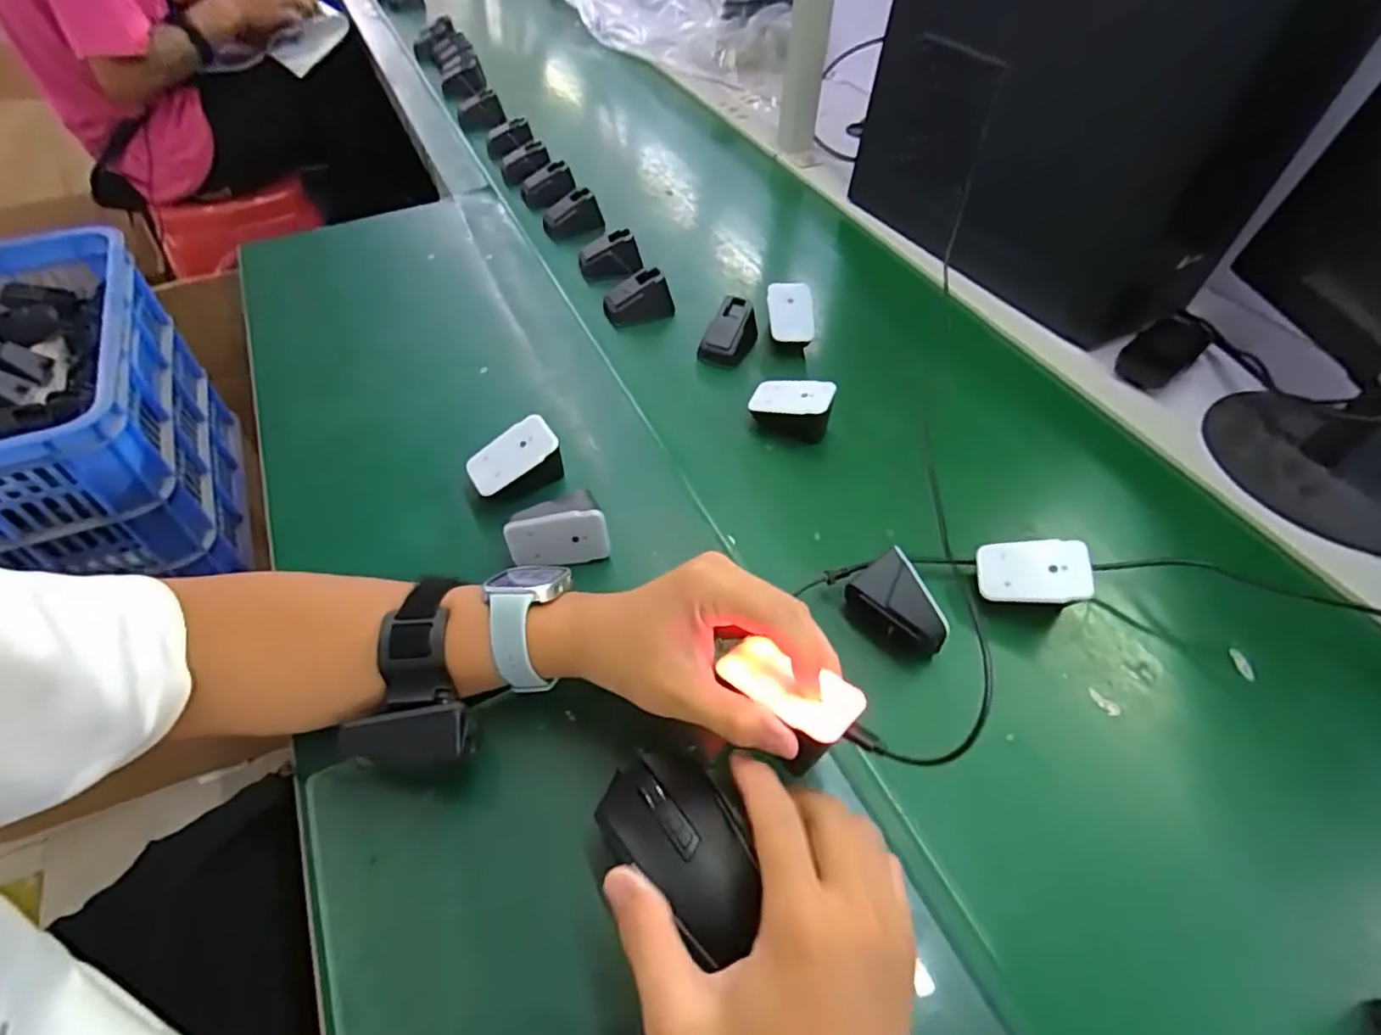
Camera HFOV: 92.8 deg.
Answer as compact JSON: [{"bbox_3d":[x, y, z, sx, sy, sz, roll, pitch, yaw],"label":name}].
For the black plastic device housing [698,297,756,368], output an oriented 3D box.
[{"bbox_3d":[0.038,-0.175,0.629,0.041,0.044,0.059,23,53,15],"label":"black plastic device housing"}]

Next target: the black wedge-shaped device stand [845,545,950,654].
[{"bbox_3d":[0.132,0.061,0.428,0.039,0.040,0.065,-18,54,-17],"label":"black wedge-shaped device stand"}]

